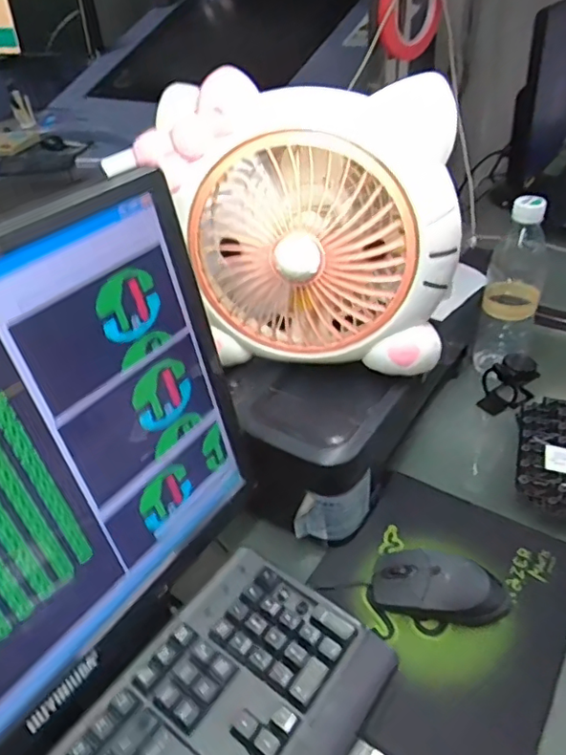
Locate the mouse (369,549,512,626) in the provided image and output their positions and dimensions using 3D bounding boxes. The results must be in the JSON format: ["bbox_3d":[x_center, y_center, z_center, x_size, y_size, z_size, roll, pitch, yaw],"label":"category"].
[{"bbox_3d":[0.135,0.179,0.486,0.114,0.034,0.057,7,39,14],"label":"mouse"}]

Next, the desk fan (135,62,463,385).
[{"bbox_3d":[0.022,-0.120,0.492,0.249,0.229,0.094,11,40,19],"label":"desk fan"}]

